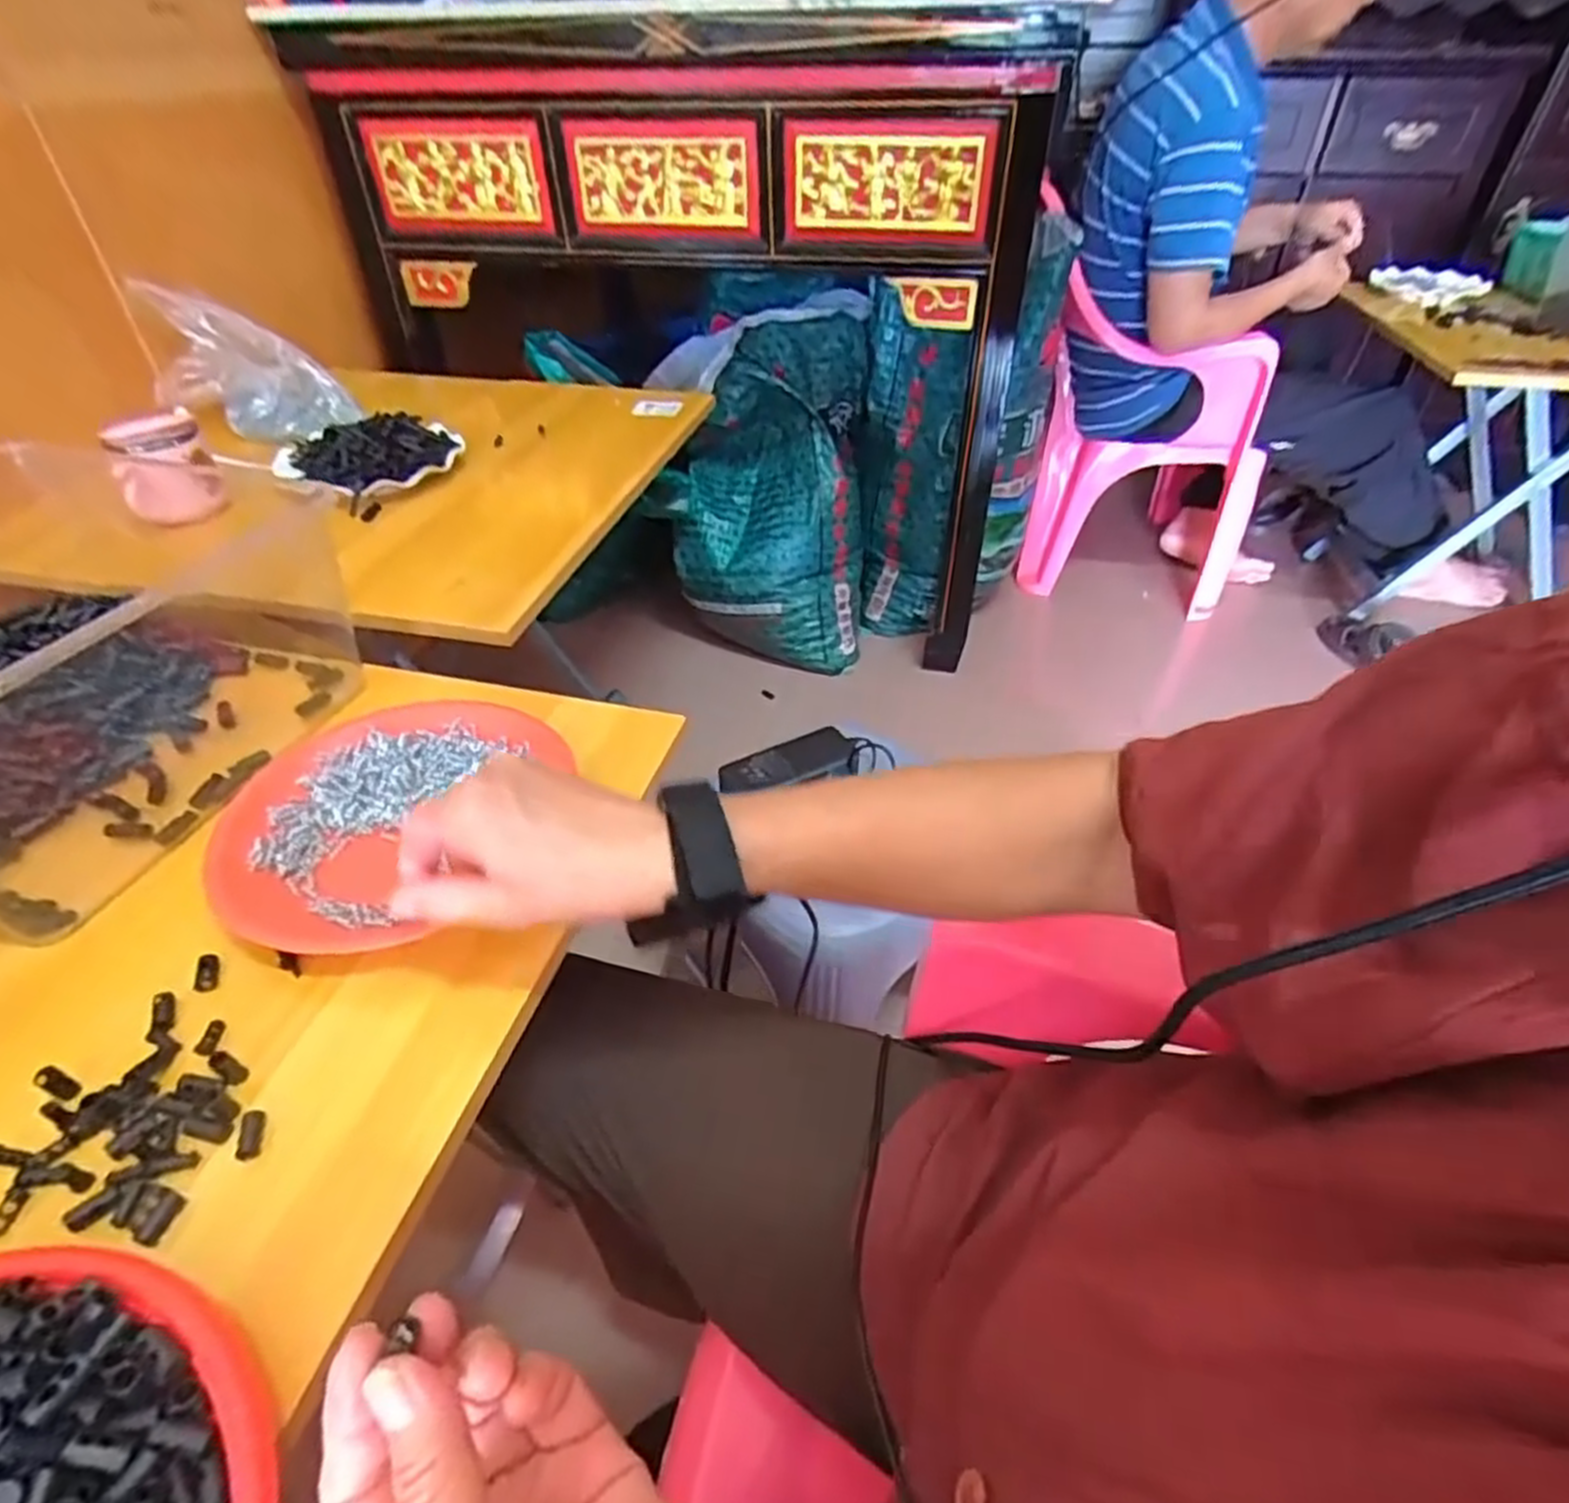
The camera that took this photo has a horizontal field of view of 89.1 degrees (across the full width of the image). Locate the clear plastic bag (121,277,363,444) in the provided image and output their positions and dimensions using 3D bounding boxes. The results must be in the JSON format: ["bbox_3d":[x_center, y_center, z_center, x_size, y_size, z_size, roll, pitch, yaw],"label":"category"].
[{"bbox_3d":[-0.619,-0.439,0.913,0.203,0.144,0.055,-5,42,-6],"label":"clear plastic bag"}]

